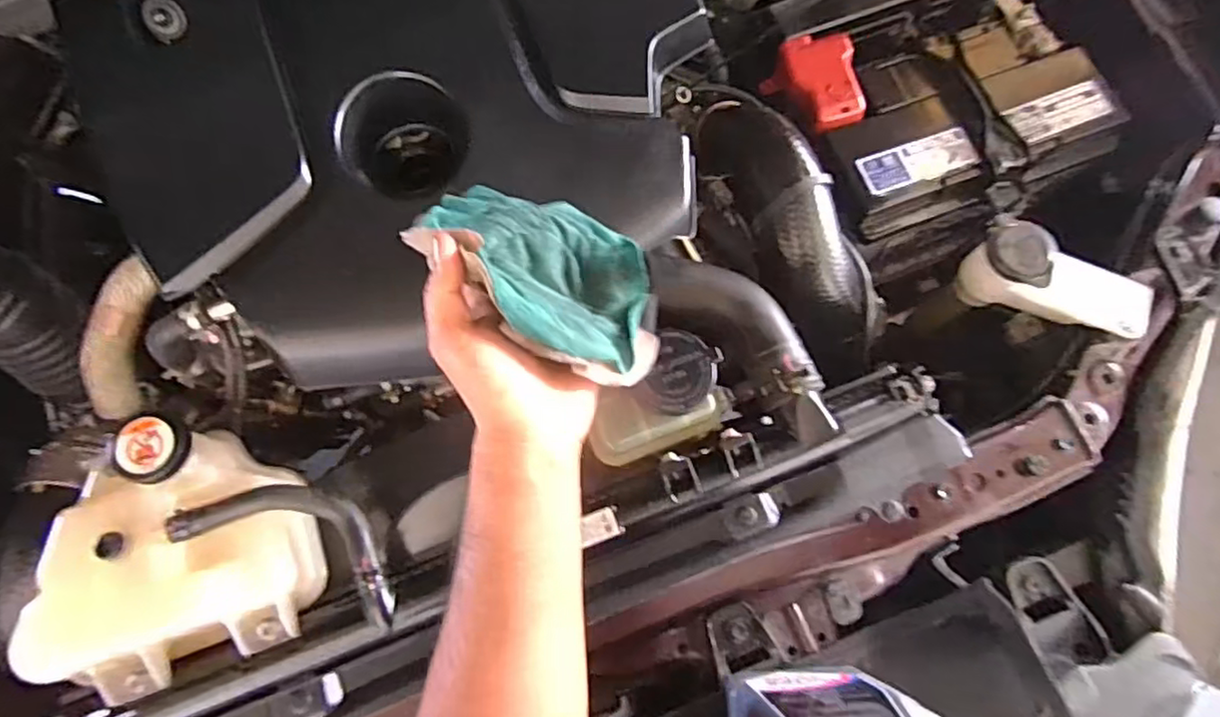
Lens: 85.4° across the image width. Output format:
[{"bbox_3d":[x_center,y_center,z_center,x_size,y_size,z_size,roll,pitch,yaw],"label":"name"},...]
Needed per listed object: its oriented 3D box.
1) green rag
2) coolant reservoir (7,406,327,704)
[{"bbox_3d":[-0.035,-0.062,0.400,0.163,0.096,0.105,37,77,10],"label":"green rag"},{"bbox_3d":[-0.312,0.138,0.463,0.175,0.091,0.168,-19,74,-5],"label":"coolant reservoir"}]

